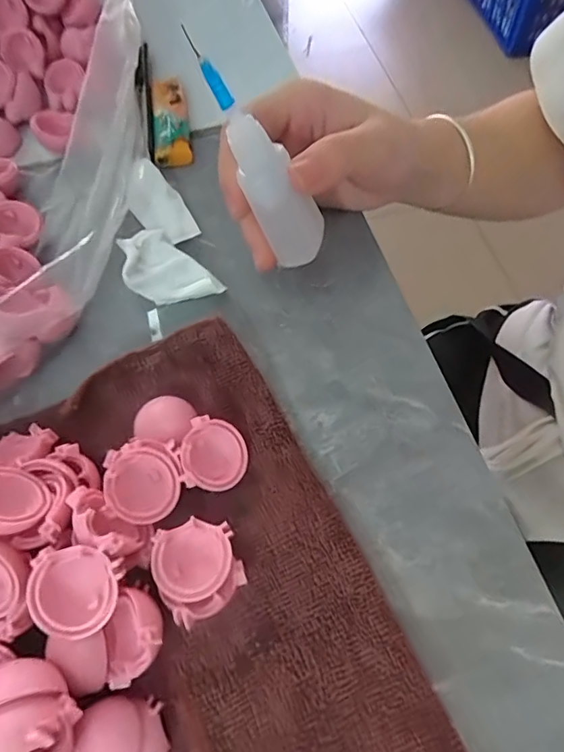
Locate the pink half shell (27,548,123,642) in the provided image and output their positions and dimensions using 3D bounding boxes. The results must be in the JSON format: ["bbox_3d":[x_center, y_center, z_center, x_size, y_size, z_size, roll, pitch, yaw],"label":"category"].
[{"bbox_3d":[-0.072,0.074,0.172,0.029,0.014,0.029,3,74,-11],"label":"pink half shell"}]

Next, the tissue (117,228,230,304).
[{"bbox_3d":[-0.065,-0.056,0.270,0.036,0.016,0.057,-40,66,-19],"label":"tissue"}]

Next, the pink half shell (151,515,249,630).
[{"bbox_3d":[-0.031,0.074,0.192,0.030,0.017,0.034,-26,62,-13],"label":"pink half shell"}]

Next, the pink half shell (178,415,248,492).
[{"bbox_3d":[-0.029,0.034,0.215,0.028,0.010,0.030,8,65,-19],"label":"pink half shell"}]

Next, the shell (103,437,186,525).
[{"bbox_3d":[-0.057,0.043,0.203,0.029,0.010,0.034,3,64,-21],"label":"shell"}]

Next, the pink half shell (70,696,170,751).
[{"bbox_3d":[-0.054,0.125,0.167,0.026,0.022,0.028,-2,60,1],"label":"pink half shell"}]

